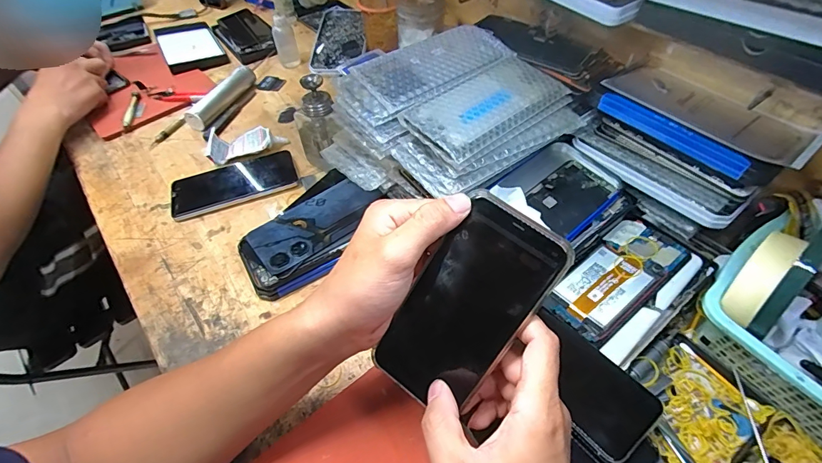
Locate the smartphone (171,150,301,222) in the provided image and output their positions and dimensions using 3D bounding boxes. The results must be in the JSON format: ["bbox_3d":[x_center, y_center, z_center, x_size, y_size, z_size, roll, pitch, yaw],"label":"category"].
[{"bbox_3d":[-0.238,-0.067,0.542,0.160,0.014,0.076,-20,53,-13],"label":"smartphone"}]

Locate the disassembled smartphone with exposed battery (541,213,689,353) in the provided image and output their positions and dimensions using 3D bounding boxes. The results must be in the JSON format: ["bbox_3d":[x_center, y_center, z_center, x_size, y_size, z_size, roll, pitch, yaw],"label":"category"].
[{"bbox_3d":[0.202,0.040,0.394,0.163,0.008,0.074,-33,57,-21],"label":"disassembled smartphone with exposed battery"}]

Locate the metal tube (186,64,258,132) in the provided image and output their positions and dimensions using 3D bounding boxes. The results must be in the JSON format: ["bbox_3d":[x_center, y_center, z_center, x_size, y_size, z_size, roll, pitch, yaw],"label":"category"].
[{"bbox_3d":[-0.308,-0.219,0.656,0.031,0.033,0.154,15,54,14],"label":"metal tube"}]

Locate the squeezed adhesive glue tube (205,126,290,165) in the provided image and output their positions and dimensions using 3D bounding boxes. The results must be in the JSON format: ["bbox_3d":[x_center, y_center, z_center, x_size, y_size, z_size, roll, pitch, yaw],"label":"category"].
[{"bbox_3d":[-0.243,-0.129,0.578,0.116,0.024,0.045,-13,52,-7],"label":"squeezed adhesive glue tube"}]

